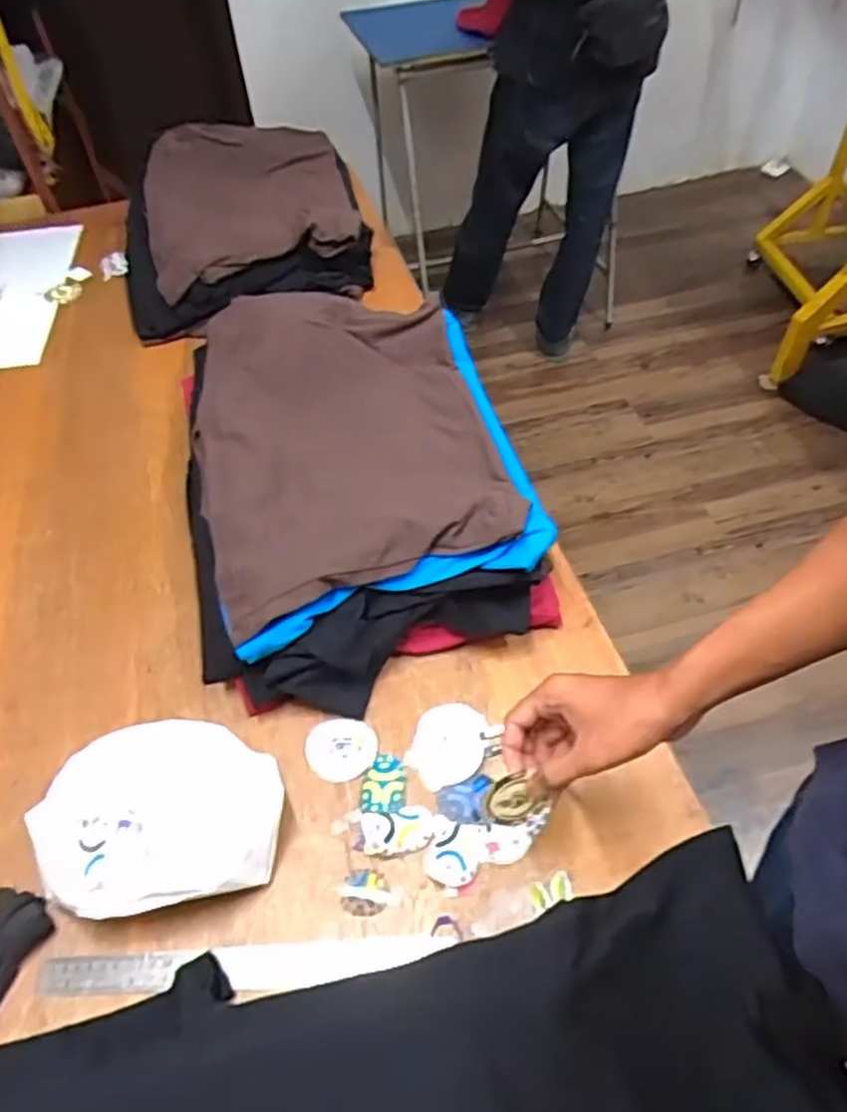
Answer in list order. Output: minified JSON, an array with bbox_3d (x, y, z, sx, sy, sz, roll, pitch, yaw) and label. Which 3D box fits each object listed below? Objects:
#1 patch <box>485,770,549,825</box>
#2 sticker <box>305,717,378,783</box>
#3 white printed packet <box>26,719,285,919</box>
[{"bbox_3d":[0.066,0.184,0.558,0.044,0.045,0.006,30,18,-17],"label":"patch"},{"bbox_3d":[-0.076,0.179,0.693,0.066,0.004,0.059,-14,57,-2],"label":"sticker"},{"bbox_3d":[-0.221,0.221,0.634,0.203,0.040,0.153,-12,51,-6],"label":"white printed packet"}]

